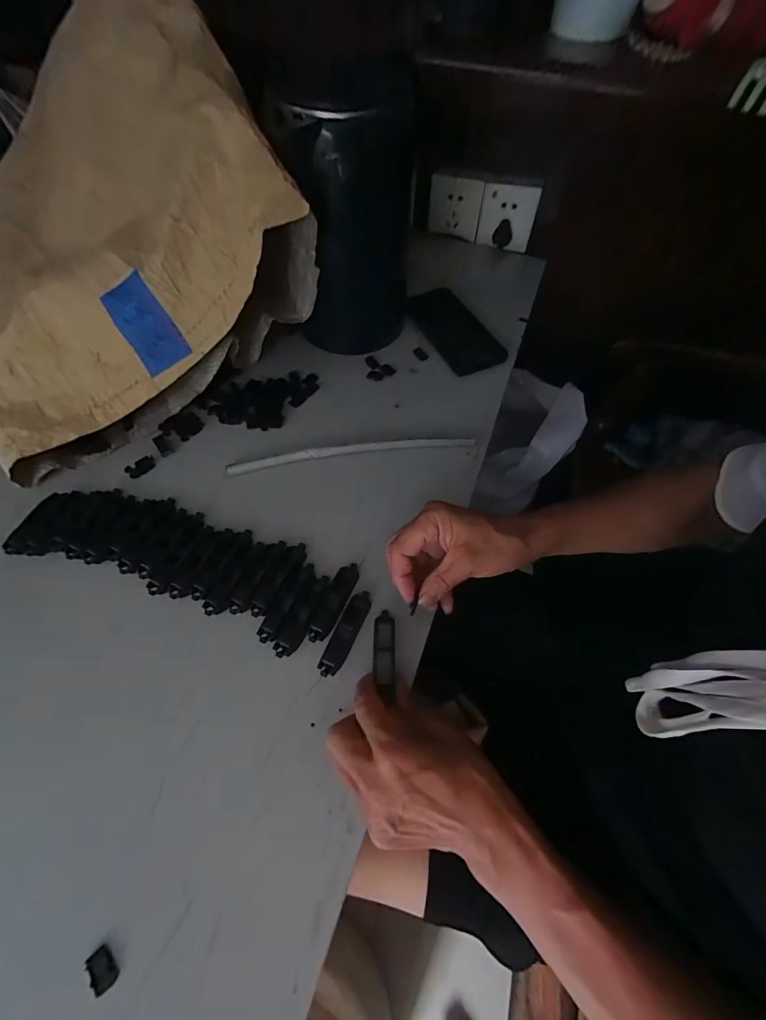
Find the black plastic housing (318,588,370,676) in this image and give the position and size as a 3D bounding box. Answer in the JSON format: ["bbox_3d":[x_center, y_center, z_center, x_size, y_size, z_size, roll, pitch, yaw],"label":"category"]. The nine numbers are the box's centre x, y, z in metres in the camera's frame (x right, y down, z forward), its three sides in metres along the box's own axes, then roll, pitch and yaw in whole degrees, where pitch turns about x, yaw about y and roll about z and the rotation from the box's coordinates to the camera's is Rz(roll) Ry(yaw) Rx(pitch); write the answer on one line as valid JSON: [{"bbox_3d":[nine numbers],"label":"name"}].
[{"bbox_3d":[-0.030,0.103,0.328,0.018,0.010,0.074,22,63,11],"label":"black plastic housing"}]

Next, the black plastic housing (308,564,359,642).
[{"bbox_3d":[-0.043,0.080,0.341,0.020,0.012,0.075,21,63,10],"label":"black plastic housing"}]

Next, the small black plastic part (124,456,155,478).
[{"bbox_3d":[-0.254,-0.045,0.405,0.028,0.004,0.017,-37,68,-19],"label":"small black plastic part"}]

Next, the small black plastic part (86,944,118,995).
[{"bbox_3d":[-0.169,0.277,0.233,0.020,0.006,0.012,39,68,19],"label":"small black plastic part"}]

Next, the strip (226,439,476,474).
[{"bbox_3d":[-0.031,-0.063,0.419,0.262,0.008,0.018,-8,62,-5],"label":"strip"}]

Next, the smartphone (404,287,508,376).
[{"bbox_3d":[0.092,-0.240,0.513,0.079,0.009,0.147,-29,73,-12],"label":"smartphone"}]

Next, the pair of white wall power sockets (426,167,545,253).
[{"bbox_3d":[0.157,-0.474,0.612,0.164,0.089,0.027,10,62,5],"label":"pair of white wall power sockets"}]

